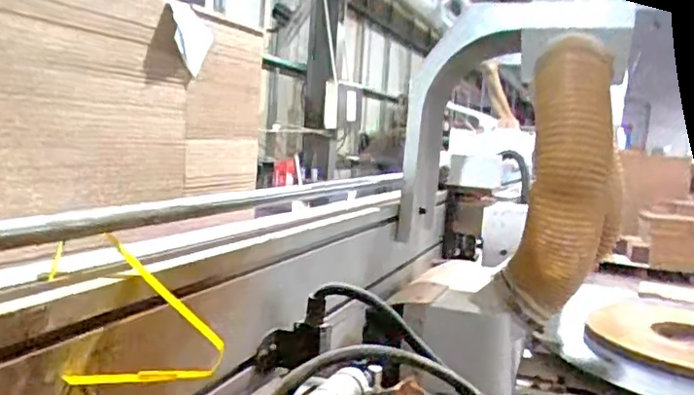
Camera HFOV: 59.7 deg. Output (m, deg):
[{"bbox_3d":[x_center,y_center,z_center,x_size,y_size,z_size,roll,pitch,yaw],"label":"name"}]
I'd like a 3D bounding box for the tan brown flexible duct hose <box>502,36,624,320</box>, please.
[{"bbox_3d":[0.333,-0.028,0.905,0.148,0.390,0.098,7,6,24],"label":"tan brown flexible duct hose"}]

